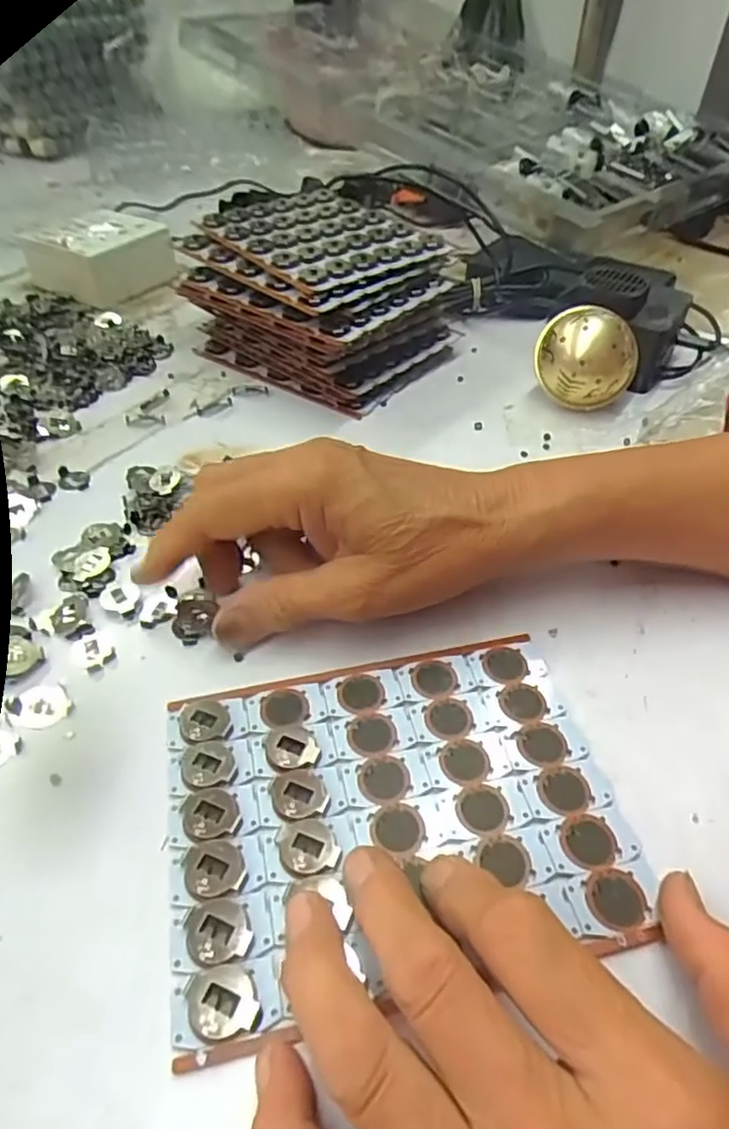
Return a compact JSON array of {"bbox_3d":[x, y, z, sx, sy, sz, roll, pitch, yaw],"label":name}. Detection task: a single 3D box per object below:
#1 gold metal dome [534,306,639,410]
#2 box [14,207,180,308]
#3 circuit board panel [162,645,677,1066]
[{"bbox_3d":[0.135,-0.123,0.394,0.058,0.054,0.042,15,47,13],"label":"gold metal dome"},{"bbox_3d":[-0.214,-0.254,0.521,0.086,0.041,0.092,26,50,23],"label":"box"},{"bbox_3d":[0.009,0.081,0.219,0.148,0.005,0.113,-8,46,-9],"label":"circuit board panel"}]

